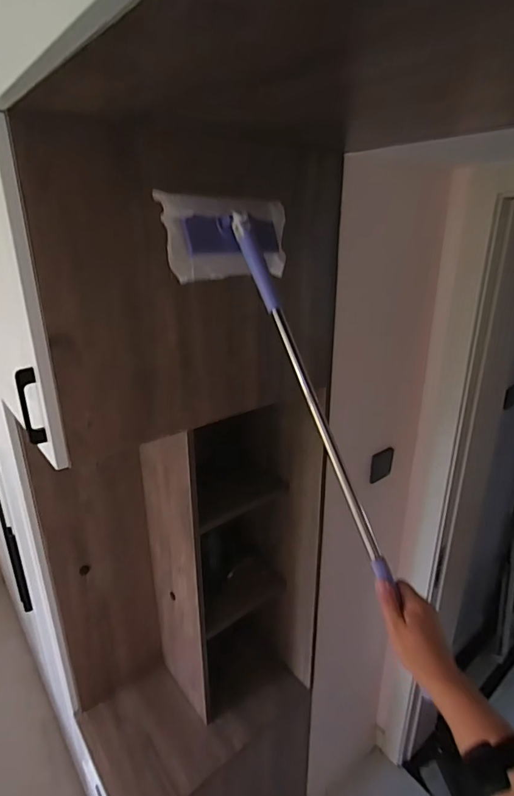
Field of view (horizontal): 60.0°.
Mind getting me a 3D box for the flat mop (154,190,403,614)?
[{"bbox_3d":[0.047,-0.033,0.613,0.198,0.549,0.075,-16,-13,-35],"label":"flat mop"}]

